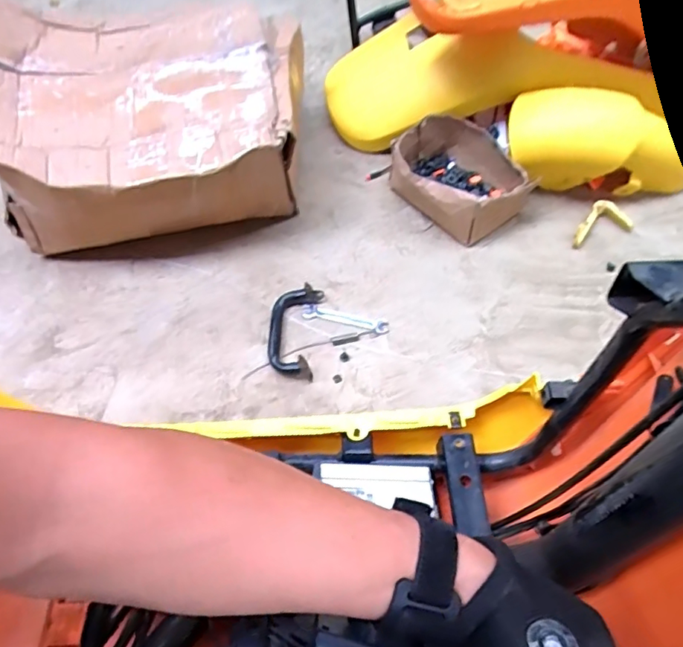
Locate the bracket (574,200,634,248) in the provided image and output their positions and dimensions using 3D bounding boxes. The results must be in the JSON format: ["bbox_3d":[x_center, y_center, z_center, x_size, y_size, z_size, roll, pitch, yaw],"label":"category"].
[{"bbox_3d":[0.423,-0.149,0.872,0.067,0.037,0.089,34,67,20],"label":"bracket"}]

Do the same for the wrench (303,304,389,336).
[{"bbox_3d":[0.006,-0.006,0.814,0.126,0.007,0.023,11,61,8],"label":"wrench"}]

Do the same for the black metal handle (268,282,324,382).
[{"bbox_3d":[-0.070,0.009,0.799,0.070,0.032,0.142,5,60,5],"label":"black metal handle"}]

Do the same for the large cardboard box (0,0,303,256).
[{"bbox_3d":[-0.284,-0.300,0.827,0.428,0.204,0.320,-2,60,1],"label":"large cardboard box"}]

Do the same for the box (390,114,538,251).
[{"bbox_3d":[0.187,-0.235,0.891,0.168,0.090,0.207,-31,64,-15],"label":"box"}]

